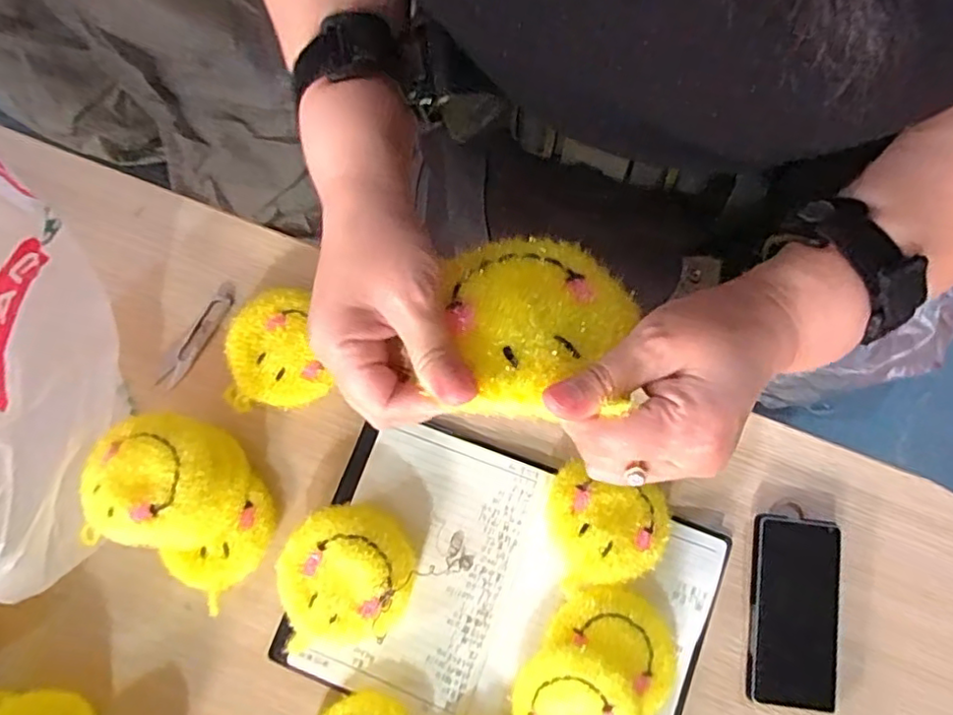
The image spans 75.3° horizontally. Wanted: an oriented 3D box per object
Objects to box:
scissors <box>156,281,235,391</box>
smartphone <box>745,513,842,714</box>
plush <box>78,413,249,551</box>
[{"bbox_3d":[-0.292,-0.022,0.650,0.022,0.007,0.123,30,80,7],"label":"scissors"},{"bbox_3d":[0.286,0.228,0.557,0.074,0.011,0.161,9,78,3],"label":"smartphone"},{"bbox_3d":[-0.282,0.112,0.553,0.129,0.063,0.117,2,78,1],"label":"plush"}]

